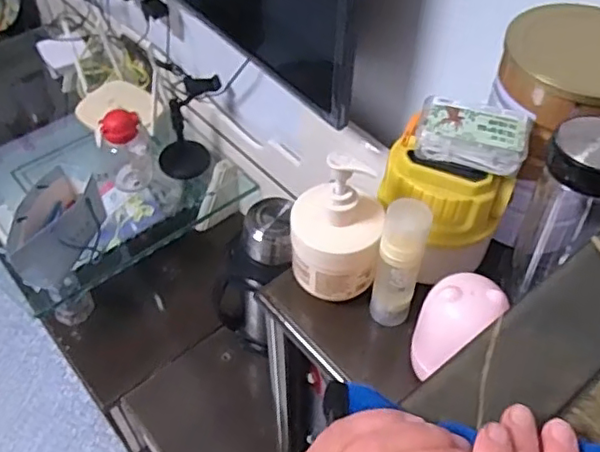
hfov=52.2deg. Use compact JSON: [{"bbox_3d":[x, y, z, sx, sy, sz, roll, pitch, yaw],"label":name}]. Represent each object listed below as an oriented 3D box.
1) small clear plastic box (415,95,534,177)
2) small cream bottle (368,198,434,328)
[{"bbox_3d":[0.138,-0.072,0.484,0.087,0.030,0.046,12,50,9],"label":"small clear plastic box"},{"bbox_3d":[0.079,0.035,0.496,0.034,0.132,0.027,5,50,3],"label":"small cream bottle"}]

